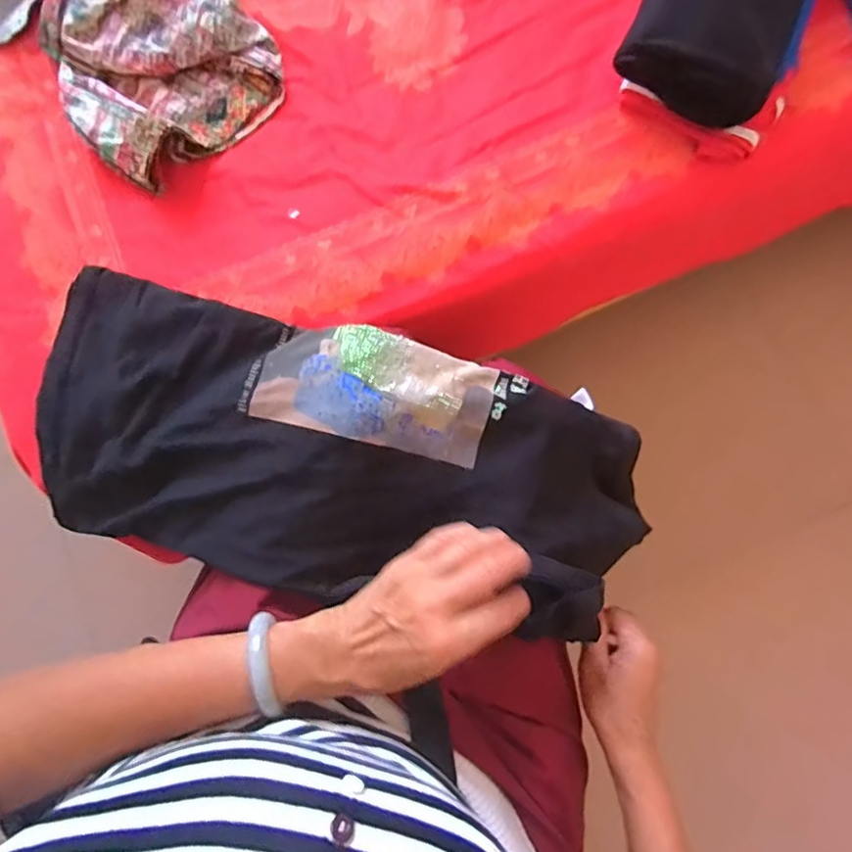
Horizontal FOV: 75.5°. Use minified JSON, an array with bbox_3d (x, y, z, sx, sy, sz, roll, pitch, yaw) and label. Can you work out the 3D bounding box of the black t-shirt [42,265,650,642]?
[{"bbox_3d":[-0.069,0.026,0.452,0.491,0.087,0.204,11,79,3],"label":"black t-shirt"}]

